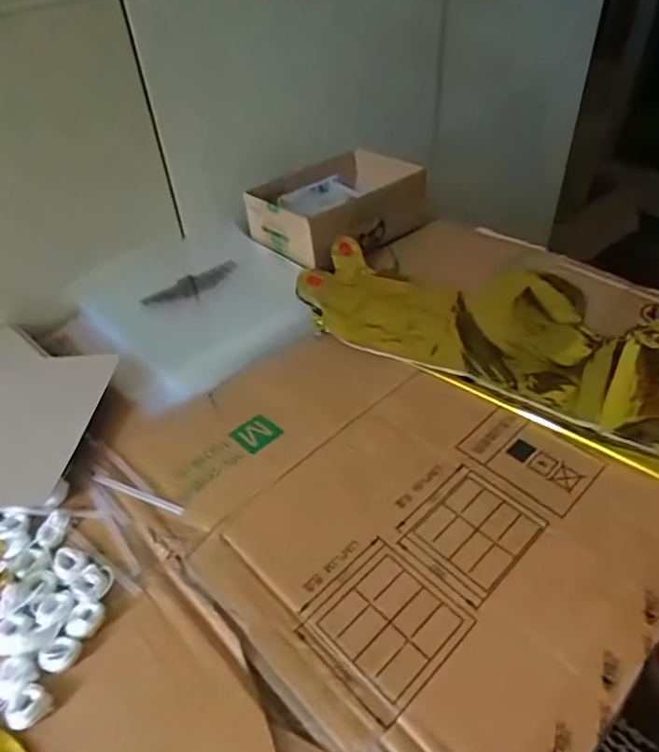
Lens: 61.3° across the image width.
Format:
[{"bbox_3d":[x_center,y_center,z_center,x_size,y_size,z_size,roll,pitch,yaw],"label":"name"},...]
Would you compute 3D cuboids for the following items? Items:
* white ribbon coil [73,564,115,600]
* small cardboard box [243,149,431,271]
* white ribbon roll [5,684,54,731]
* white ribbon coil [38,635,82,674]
[{"bbox_3d":[-0.152,0.132,0.359,0.023,0.004,0.023,-2,44,2],"label":"white ribbon coil"},{"bbox_3d":[0.014,-0.215,0.685,0.163,0.052,0.205,34,55,32],"label":"small cardboard box"},{"bbox_3d":[-0.165,0.182,0.304,0.019,0.006,0.021,28,52,28],"label":"white ribbon roll"},{"bbox_3d":[-0.158,0.161,0.325,0.019,0.005,0.020,-2,44,2],"label":"white ribbon coil"}]

